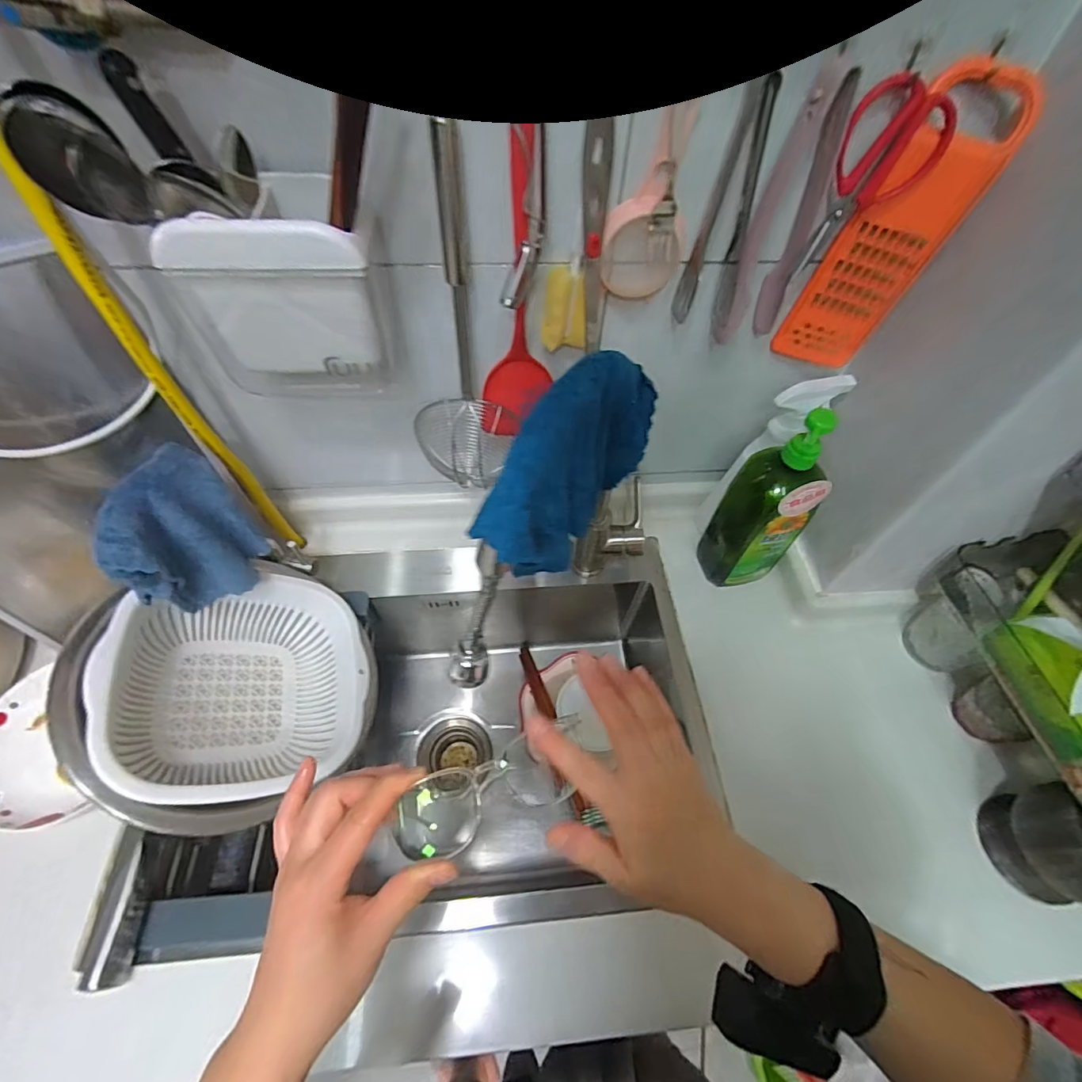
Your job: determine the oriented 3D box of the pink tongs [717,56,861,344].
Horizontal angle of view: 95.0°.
[{"bbox_3d":[0.216,-0.278,0.443,0.066,0.200,0.027,-23,60,-17],"label":"pink tongs"}]

